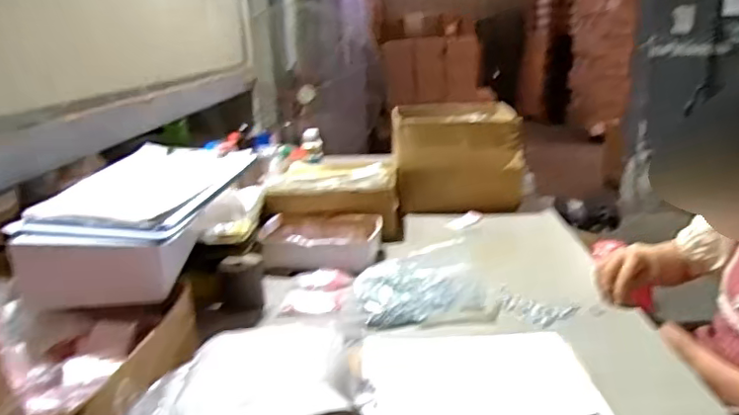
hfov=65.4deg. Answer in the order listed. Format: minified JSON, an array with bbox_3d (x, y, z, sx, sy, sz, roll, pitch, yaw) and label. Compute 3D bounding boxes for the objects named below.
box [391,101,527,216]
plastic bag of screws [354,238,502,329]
[{"bbox_3d":[0.236,-0.145,1.592,0.332,0.253,0.263,-1,17,7],"label":"box"},{"bbox_3d":[0.096,0.128,1.003,0.243,0.058,0.175,-3,17,-1],"label":"plastic bag of screws"}]

